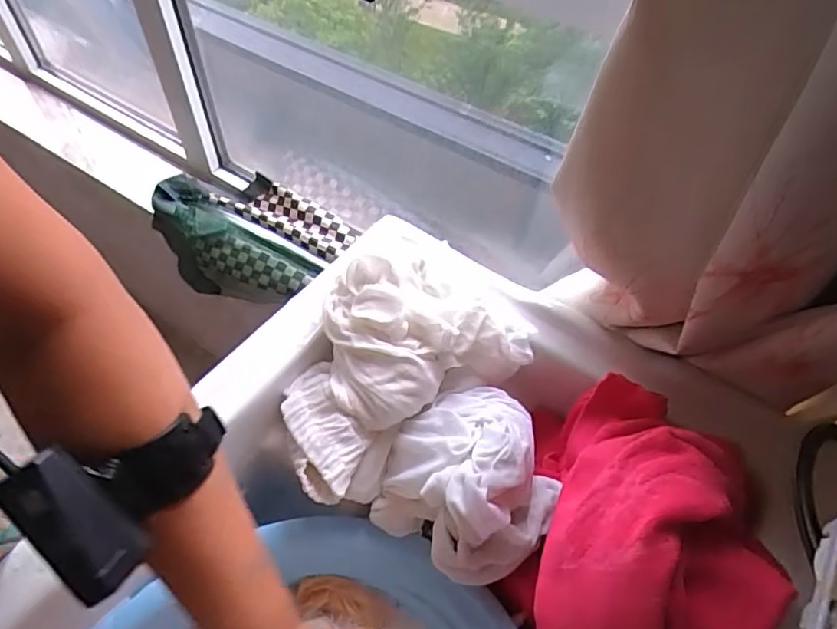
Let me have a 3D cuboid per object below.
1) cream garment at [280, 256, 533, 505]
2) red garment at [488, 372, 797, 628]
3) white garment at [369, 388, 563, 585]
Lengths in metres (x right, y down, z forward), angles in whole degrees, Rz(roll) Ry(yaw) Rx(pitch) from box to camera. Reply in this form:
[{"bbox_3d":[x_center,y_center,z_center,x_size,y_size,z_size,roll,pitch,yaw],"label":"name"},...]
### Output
[{"bbox_3d":[-0.022,0.028,0.483,0.236,0.082,0.145,-33,61,-25],"label":"cream garment"},{"bbox_3d":[0.148,0.148,0.403,0.155,0.155,0.235,-4,53,-6],"label":"red garment"},{"bbox_3d":[0.043,0.126,0.445,0.128,0.085,0.127,1,53,-2],"label":"white garment"}]

